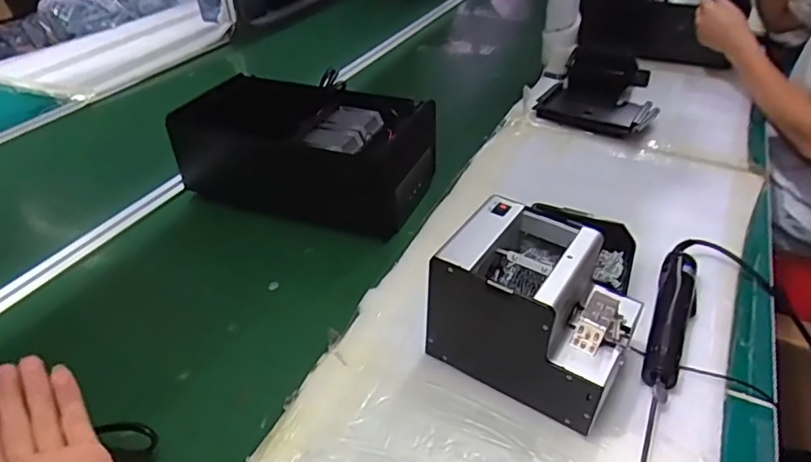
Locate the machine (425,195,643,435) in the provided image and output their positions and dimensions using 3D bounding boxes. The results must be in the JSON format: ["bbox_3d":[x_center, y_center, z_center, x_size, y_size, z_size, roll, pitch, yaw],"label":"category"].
[{"bbox_3d":[0.130,0.078,0.568,0.172,0.148,0.124,19,39,27],"label":"machine"}]

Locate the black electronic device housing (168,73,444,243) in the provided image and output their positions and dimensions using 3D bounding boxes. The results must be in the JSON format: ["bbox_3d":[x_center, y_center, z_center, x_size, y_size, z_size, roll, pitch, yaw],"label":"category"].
[{"bbox_3d":[-0.150,-0.129,0.877,0.365,0.147,0.186,13,36,20],"label":"black electronic device housing"}]

